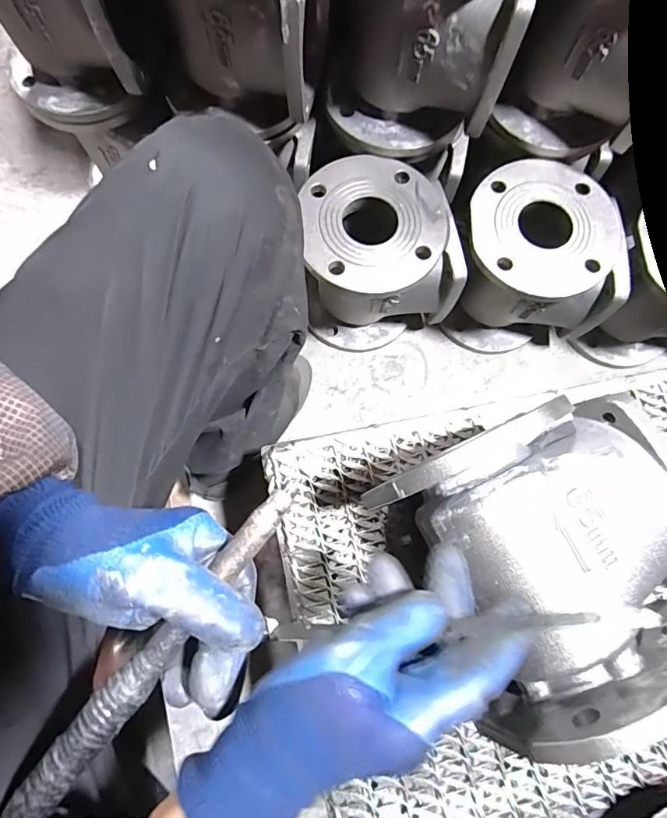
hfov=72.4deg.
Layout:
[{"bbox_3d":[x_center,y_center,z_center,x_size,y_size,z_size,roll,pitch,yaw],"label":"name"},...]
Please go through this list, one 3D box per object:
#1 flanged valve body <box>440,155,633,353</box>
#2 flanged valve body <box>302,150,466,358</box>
[{"bbox_3d":[0.255,-0.193,0.626,0.177,0.204,0.170,-1,78,-2],"label":"flanged valve body"},{"bbox_3d":[0.055,-0.198,0.623,0.184,0.194,0.172,-8,78,-3],"label":"flanged valve body"}]

